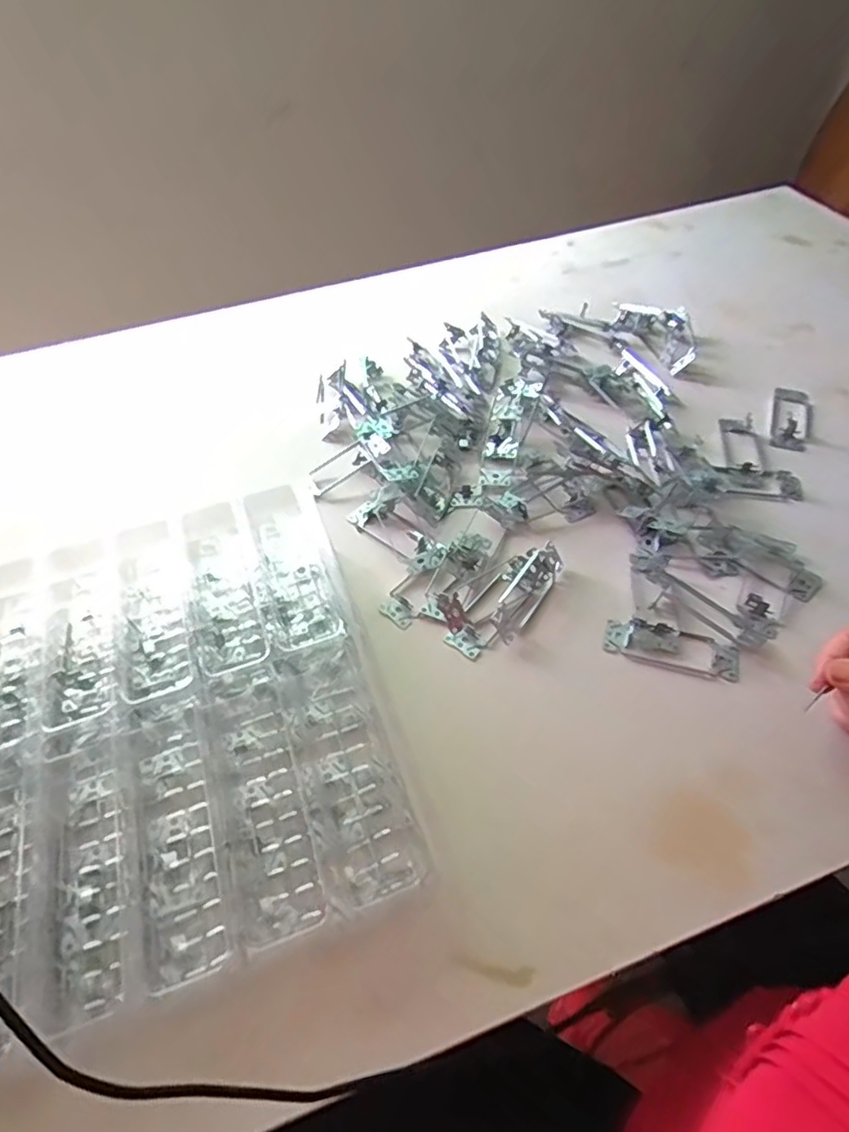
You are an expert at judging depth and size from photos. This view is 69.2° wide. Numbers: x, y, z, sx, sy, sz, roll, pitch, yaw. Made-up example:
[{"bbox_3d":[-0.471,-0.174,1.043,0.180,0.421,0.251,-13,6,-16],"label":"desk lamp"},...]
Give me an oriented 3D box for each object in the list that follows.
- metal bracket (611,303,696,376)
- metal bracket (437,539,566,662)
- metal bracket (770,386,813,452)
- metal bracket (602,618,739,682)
[{"bbox_3d":[0.295,-0.298,0.776,0.060,0.039,0.137,-27,55,-17],"label":"metal bracket"},{"bbox_3d":[0.072,0.023,0.544,0.129,0.029,0.064,-35,58,-22],"label":"metal bracket"},{"bbox_3d":[0.410,-0.168,0.686,0.040,0.021,0.105,18,55,16],"label":"metal bracket"},{"bbox_3d":[0.205,0.065,0.508,0.105,0.022,0.039,12,53,12],"label":"metal bracket"}]

